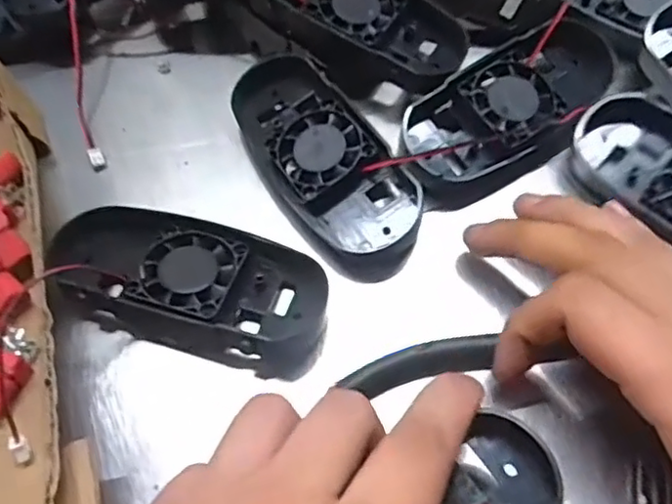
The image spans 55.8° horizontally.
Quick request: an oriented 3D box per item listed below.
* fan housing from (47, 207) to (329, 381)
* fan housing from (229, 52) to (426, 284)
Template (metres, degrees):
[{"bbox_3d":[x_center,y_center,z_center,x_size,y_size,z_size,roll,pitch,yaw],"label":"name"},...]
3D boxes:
[{"bbox_3d":[-0.060,0.013,0.261,0.113,0.026,0.052,16,64,12],"label":"fan housing"},{"bbox_3d":[-0.007,-0.041,0.292,0.050,0.028,0.119,-33,65,-14],"label":"fan housing"}]

